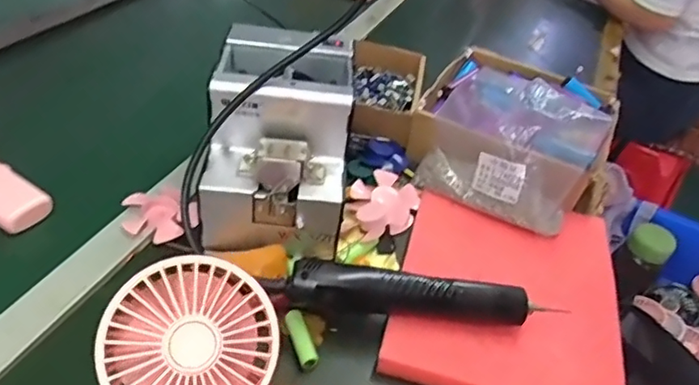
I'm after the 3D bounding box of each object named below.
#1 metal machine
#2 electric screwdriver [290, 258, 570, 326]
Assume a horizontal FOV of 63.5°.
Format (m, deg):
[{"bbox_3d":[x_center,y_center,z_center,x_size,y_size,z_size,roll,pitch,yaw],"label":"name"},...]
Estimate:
[{"bbox_3d":[-0.065,-0.055,0.538,0.127,0.138,0.171,7,39,-3],"label":"metal machine"},{"bbox_3d":[0.062,0.088,0.474,0.218,0.043,0.030,6,39,-3],"label":"electric screwdriver"}]

